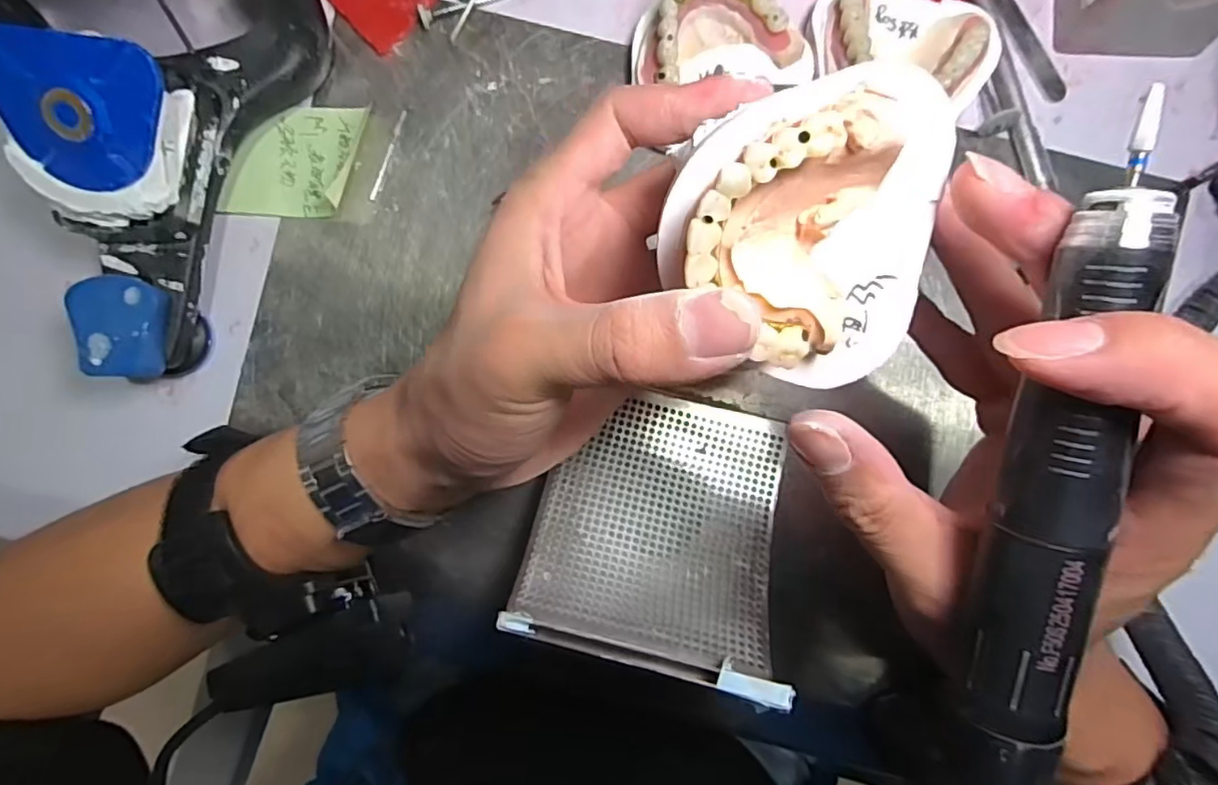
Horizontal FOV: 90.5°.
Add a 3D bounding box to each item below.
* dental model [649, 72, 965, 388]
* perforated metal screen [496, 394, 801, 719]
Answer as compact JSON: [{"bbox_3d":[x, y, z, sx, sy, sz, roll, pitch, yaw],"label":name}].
[{"bbox_3d":[0.046,-0.035,0.151,0.074,0.030,0.074,-4,120,-8],"label":"dental model"},{"bbox_3d":[0.022,0.051,0.238,0.101,0.039,0.127,15,61,-1],"label":"perforated metal screen"}]

